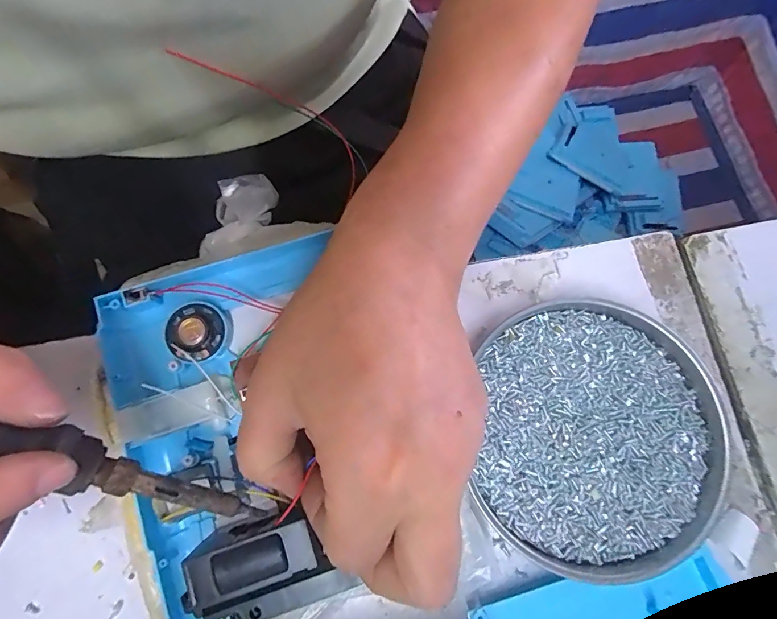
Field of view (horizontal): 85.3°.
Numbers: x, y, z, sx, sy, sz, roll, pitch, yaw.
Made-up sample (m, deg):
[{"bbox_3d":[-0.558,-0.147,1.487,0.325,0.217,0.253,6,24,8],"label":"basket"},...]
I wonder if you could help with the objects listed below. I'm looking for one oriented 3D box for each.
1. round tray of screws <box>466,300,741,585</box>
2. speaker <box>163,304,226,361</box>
[{"bbox_3d":[0.112,0.066,0.227,0.125,0.019,0.133,0,76,1],"label":"round tray of screws"},{"bbox_3d":[-0.095,0.011,0.206,0.027,0.009,0.027,0,76,1],"label":"speaker"}]

